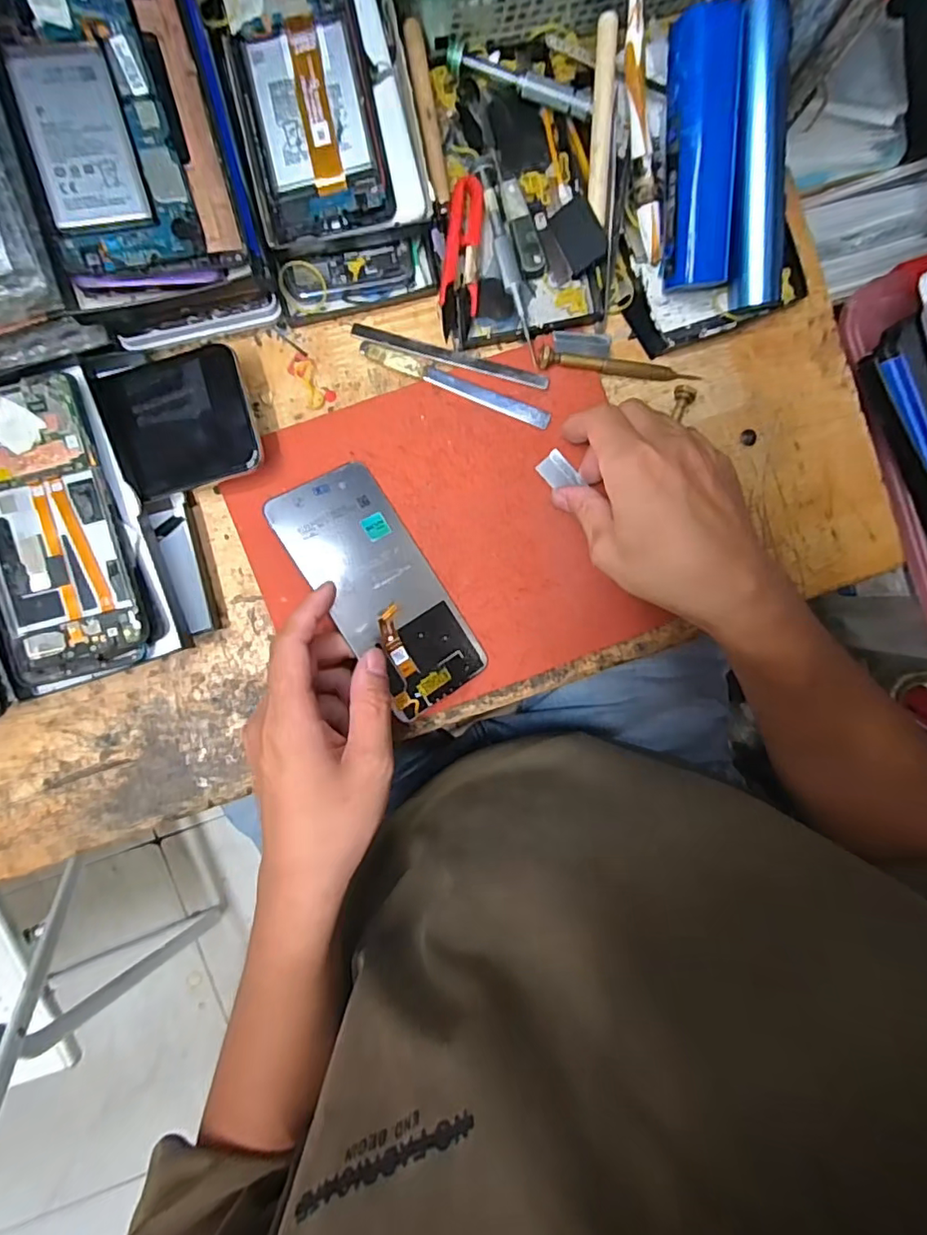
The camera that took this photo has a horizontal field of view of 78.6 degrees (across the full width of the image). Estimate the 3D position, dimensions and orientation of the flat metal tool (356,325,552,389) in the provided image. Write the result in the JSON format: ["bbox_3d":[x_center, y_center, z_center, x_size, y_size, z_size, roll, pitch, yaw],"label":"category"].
[{"bbox_3d":[-0.009,-0.170,0.369,0.130,0.009,0.010,14,91,-4],"label":"flat metal tool"}]

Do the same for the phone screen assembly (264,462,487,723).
[{"bbox_3d":[-0.049,-0.019,0.349,0.071,0.011,0.155,-34,94,-24],"label":"phone screen assembly"}]

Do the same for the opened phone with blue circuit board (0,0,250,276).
[{"bbox_3d":[-0.176,-0.258,0.291,0.092,0.008,0.154,-17,95,-19],"label":"opened phone with blue circuit board"}]

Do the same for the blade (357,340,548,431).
[{"bbox_3d":[-0.004,-0.150,0.364,0.127,0.004,0.012,21,90,-5],"label":"blade"}]

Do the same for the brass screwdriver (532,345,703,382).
[{"bbox_3d":[0.103,-0.166,0.372,0.108,0.014,0.011,3,92,-4],"label":"brass screwdriver"}]

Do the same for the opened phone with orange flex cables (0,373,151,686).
[{"bbox_3d":[-0.239,-0.049,0.326,0.077,0.010,0.166,-13,95,-4],"label":"opened phone with orange flex cables"}]

